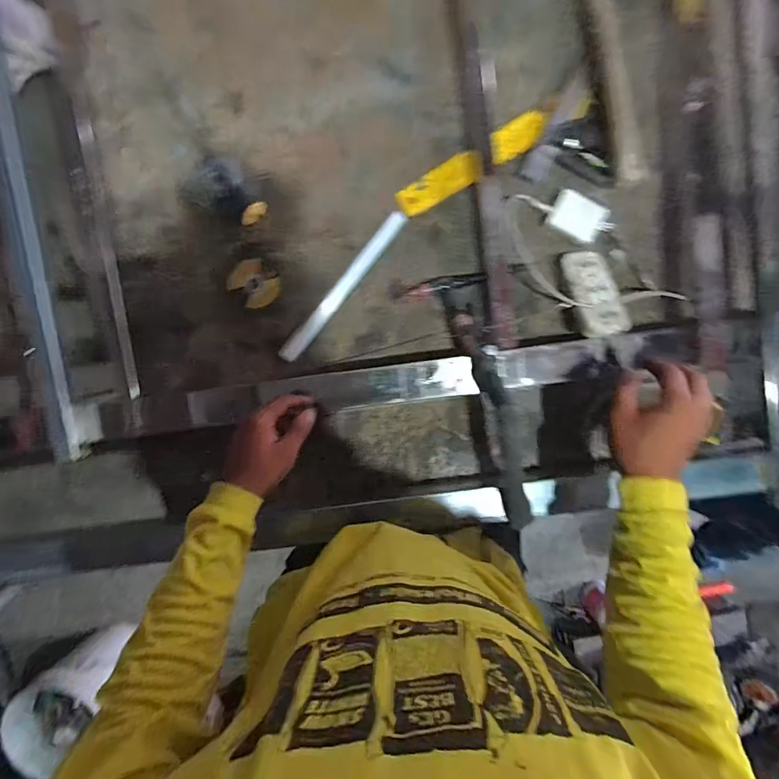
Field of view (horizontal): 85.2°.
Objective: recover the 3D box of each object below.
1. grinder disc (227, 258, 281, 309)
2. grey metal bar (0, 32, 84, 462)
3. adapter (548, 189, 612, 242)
[{"bbox_3d":[-0.191,-0.150,0.602,0.068,0.009,0.068,0,95,2],"label":"grinder disc"},{"bbox_3d":[-0.458,-0.261,0.516,0.048,0.031,0.701,-6,95,3],"label":"grey metal bar"},{"bbox_3d":[0.255,-0.227,0.565,0.080,0.018,0.044,25,95,0],"label":"adapter"}]

